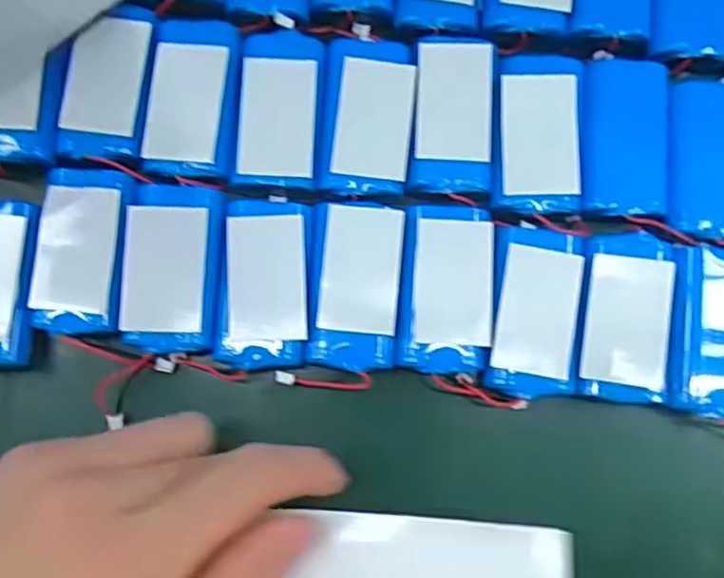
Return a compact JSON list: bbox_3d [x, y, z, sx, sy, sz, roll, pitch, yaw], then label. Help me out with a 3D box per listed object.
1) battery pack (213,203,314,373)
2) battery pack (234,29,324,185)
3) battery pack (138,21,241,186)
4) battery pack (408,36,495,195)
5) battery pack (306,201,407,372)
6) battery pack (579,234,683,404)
[{"bbox_3d":[-0.038,-0.004,0.272,0.035,0.007,0.066,3,79,0],"label":"battery pack"},{"bbox_3d":[-0.034,-0.075,0.282,0.034,0.010,0.064,5,79,0],"label":"battery pack"},{"bbox_3d":[-0.071,-0.079,0.281,0.037,0.010,0.065,5,79,0],"label":"battery pack"},{"bbox_3d":[0.038,-0.073,0.281,0.033,0.009,0.064,3,79,-1],"label":"battery pack"},{"bbox_3d":[-0.002,-0.002,0.274,0.035,0.013,0.064,4,79,0],"label":"battery pack"},{"bbox_3d":[0.110,0.010,0.273,0.042,0.014,0.066,7,79,0],"label":"battery pack"}]

